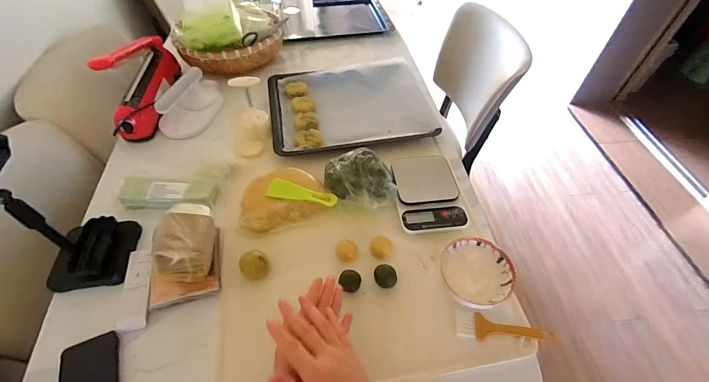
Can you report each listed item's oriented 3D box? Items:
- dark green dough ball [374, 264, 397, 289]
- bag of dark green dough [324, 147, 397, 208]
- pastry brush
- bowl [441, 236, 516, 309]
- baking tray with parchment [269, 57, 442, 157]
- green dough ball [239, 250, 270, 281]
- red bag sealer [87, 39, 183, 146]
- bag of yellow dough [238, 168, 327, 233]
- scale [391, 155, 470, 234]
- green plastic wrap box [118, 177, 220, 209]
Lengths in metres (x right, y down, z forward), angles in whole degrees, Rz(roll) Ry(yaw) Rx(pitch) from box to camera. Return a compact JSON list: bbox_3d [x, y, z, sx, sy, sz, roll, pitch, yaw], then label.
[{"bbox_3d":[0.053,0.148,0.570,0.038,0.026,0.036,1,51,-1],"label":"dark green dough ball"},{"bbox_3d":[0.010,-0.029,0.668,0.137,0.072,0.103,5,51,3],"label":"bag of dark green dough"},{"bbox_3d":[0.238,0.218,0.528,0.147,0.009,0.040,6,52,4],"label":"pastry brush"},{"bbox_3d":[0.197,0.140,0.552,0.111,0.051,0.113,1,51,-1],"label":"bowl"},{"bbox_3d":[-0.015,-0.229,0.844,0.385,0.025,0.297,-8,52,-8],"label":"baking tray with parchment"},{"bbox_3d":[-0.173,0.129,0.579,0.053,0.030,0.045,38,60,25],"label":"green dough ball"},{"bbox_3d":[-0.521,-0.291,0.812,0.075,0.176,0.298,-3,52,-4],"label":"red bag sealer"},{"bbox_3d":[-0.149,0.007,0.665,0.161,0.030,0.129,-17,54,-15],"label":"bag of yellow dough"},{"bbox_3d":[0.146,0.002,0.671,0.126,0.032,0.174,-4,52,-5],"label":"scale"},{"bbox_3d":[-0.370,0.004,0.662,0.177,0.037,0.063,0,51,-1],"label":"green plastic wrap box"}]

